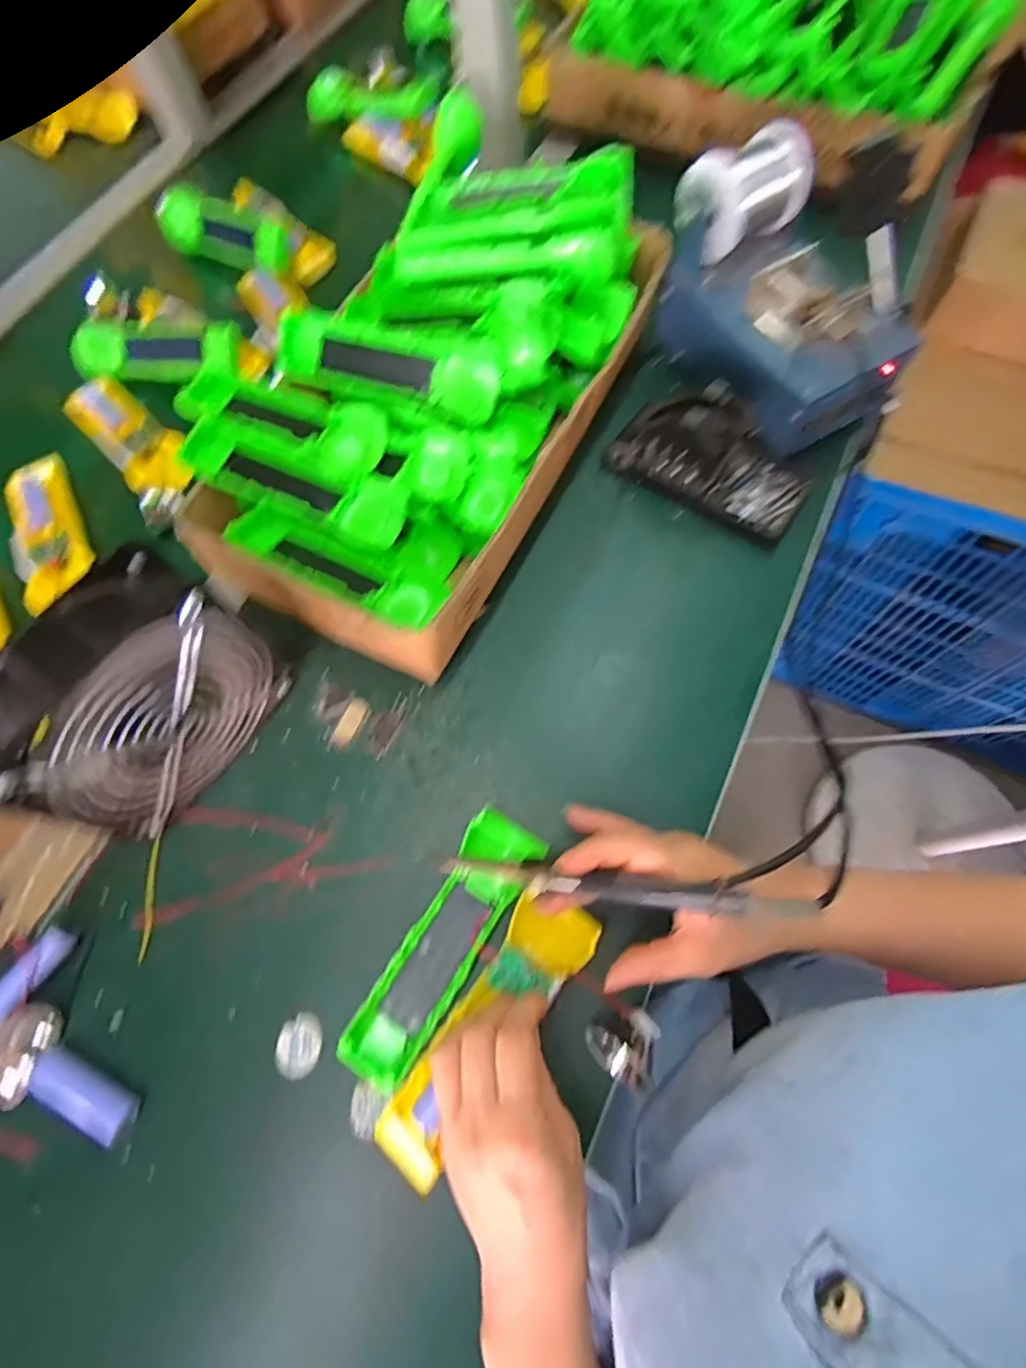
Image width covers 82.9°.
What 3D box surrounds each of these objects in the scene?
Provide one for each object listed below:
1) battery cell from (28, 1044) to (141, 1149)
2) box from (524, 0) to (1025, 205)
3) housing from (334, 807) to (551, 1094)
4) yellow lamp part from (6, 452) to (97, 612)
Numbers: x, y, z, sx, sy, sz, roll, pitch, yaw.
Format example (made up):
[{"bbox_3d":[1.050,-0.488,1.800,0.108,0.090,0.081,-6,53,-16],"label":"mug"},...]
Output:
[{"bbox_3d":[-0.253,0.241,0.344,0.068,0.021,0.020,27,74,11],"label":"battery cell"},{"bbox_3d":[0.237,-0.638,0.561,0.422,0.151,0.176,22,73,10],"label":"box"},{"bbox_3d":[-0.043,0.160,0.367,0.047,0.029,0.166,33,75,12],"label":"housing"},{"bbox_3d":[-0.396,-0.130,0.500,0.053,0.035,0.181,-26,62,-7],"label":"yellow lamp part"}]

